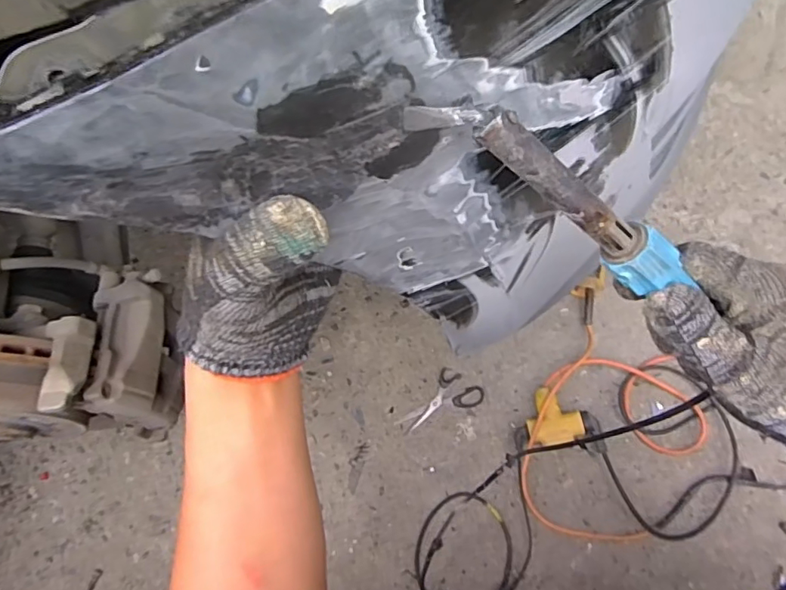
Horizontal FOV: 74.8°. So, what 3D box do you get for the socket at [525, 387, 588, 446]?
[{"bbox_3d":[0.243,0.185,0.790,0.078,0.033,0.085,-2,66,5],"label":"socket"}]

